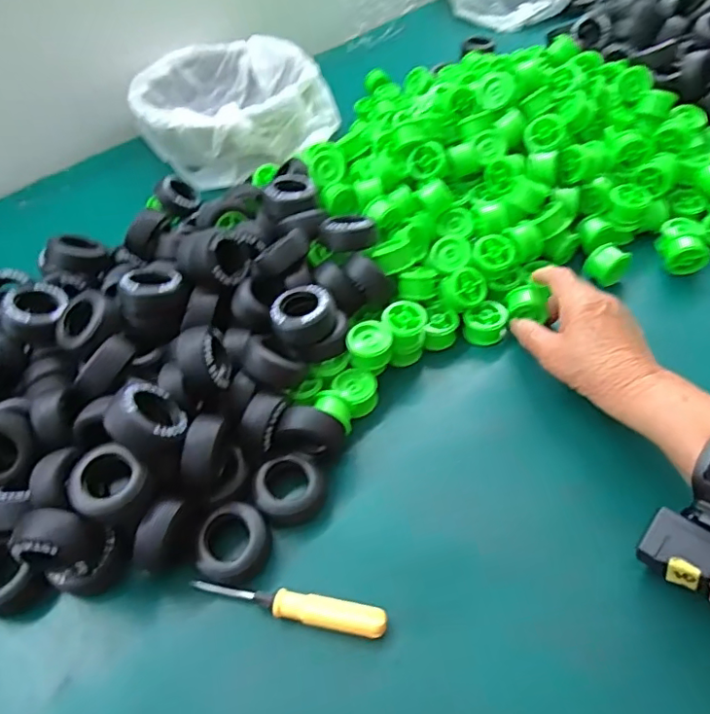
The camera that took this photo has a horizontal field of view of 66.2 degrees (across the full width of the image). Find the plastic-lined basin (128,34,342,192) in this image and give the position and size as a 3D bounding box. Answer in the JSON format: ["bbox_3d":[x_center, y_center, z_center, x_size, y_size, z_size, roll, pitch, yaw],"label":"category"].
[{"bbox_3d":[-0.156,-0.321,0.694,0.245,0.080,0.236,-9,53,-4],"label":"plastic-lined basin"}]

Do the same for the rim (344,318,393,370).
[{"bbox_3d":[0.012,-0.008,0.431,0.035,0.023,0.033,-3,50,3],"label":"rim"}]

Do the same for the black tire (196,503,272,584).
[{"bbox_3d":[-0.079,0.122,0.357,0.044,0.021,0.048,-3,50,3],"label":"black tire"}]

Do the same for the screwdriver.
[{"bbox_3d":[-0.043,0.152,0.335,0.125,0.014,0.017,6,51,11],"label":"screwdriver"}]

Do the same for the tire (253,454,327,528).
[{"bbox_3d":[-0.044,0.092,0.380,0.046,0.020,0.052,-14,50,-6],"label":"tire"}]

